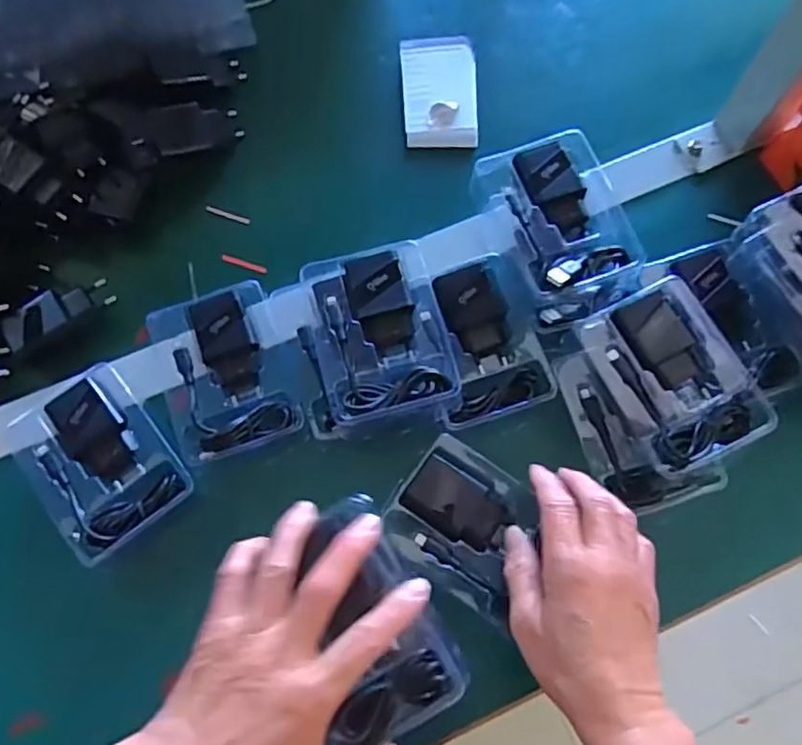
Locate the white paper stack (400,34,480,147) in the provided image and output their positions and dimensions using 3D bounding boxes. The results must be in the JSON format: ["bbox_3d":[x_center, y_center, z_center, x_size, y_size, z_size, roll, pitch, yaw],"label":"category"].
[{"bbox_3d":[0.035,-0.248,0.571,0.065,0.017,0.103,-2,71,0],"label":"white paper stack"}]

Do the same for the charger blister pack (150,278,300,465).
[{"bbox_3d":[-0.127,0.000,0.475,0.087,0.031,0.118,-20,72,-6],"label":"charger blister pack"}]

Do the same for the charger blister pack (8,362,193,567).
[{"bbox_3d":[-0.211,0.062,0.452,0.087,0.026,0.122,-39,75,-12],"label":"charger blister pack"}]

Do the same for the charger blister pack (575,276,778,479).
[{"bbox_3d":[0.184,0.004,0.441,0.082,0.039,0.121,-25,73,-8],"label":"charger blister pack"}]

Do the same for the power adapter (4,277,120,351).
[{"bbox_3d":[-0.263,-0.046,0.492,0.078,0.022,0.031,-37,75,-11],"label":"power adapter"}]

